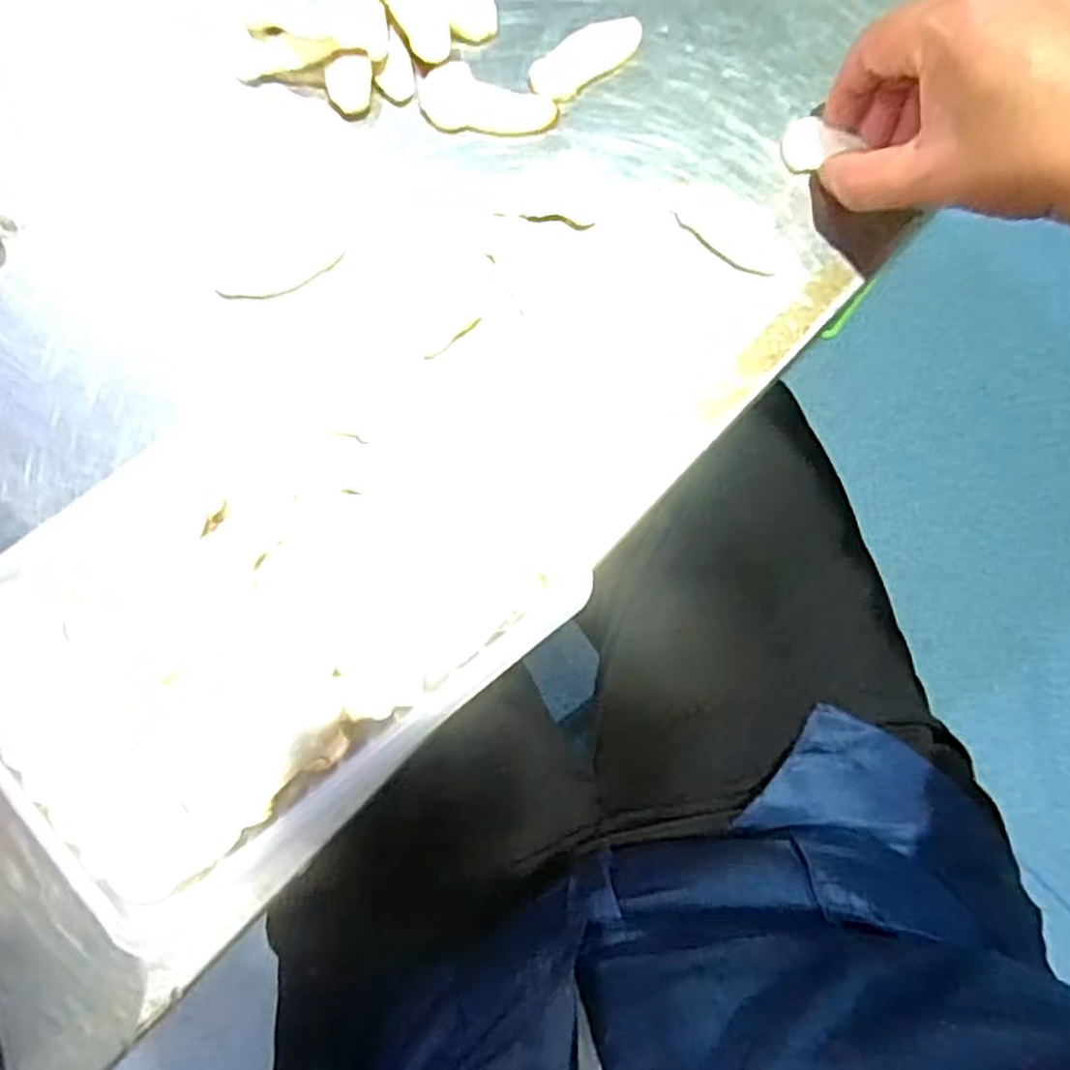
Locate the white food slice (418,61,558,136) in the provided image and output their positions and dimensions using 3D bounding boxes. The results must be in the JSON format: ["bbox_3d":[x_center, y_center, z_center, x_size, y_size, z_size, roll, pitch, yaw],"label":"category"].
[{"bbox_3d":[-0.021,-0.193,0.335,0.059,0.004,0.030,4,82,-5],"label":"white food slice"}]

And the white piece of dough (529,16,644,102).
[{"bbox_3d":[0.024,-0.215,0.339,0.057,0.008,0.020,-37,88,-9],"label":"white piece of dough"}]

